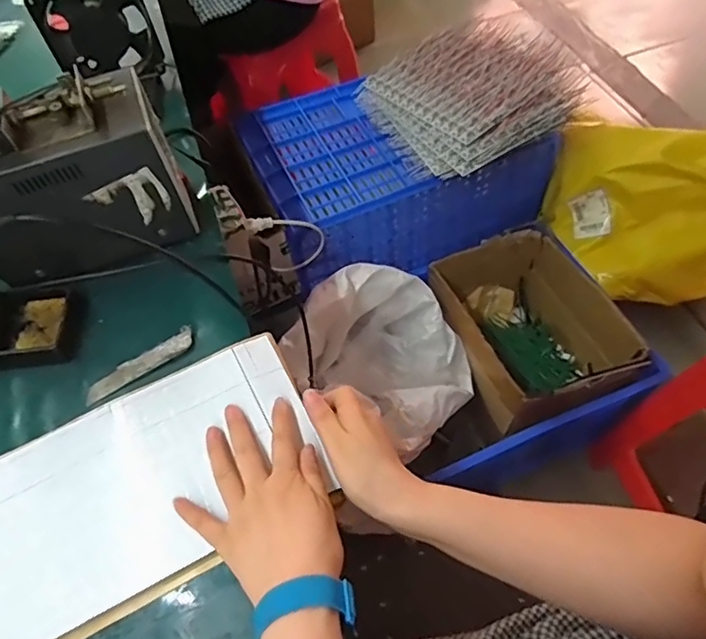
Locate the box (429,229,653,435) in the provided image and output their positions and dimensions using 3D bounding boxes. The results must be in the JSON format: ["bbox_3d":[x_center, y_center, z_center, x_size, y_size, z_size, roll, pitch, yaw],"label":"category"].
[{"bbox_3d":[0.343,0.041,1.107,0.291,0.246,0.368,-24,57,-12],"label":"box"}]

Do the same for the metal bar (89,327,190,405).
[{"bbox_3d":[-0.187,0.040,0.485,0.101,0.004,0.019,-33,74,-15],"label":"metal bar"}]

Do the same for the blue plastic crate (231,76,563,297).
[{"bbox_3d":[0.074,-0.313,1.179,0.559,0.235,0.415,-28,58,-14],"label":"blue plastic crate"}]

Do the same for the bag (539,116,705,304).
[{"bbox_3d":[0.615,-0.201,1.073,0.478,0.273,0.243,27,62,21],"label":"bag"}]

